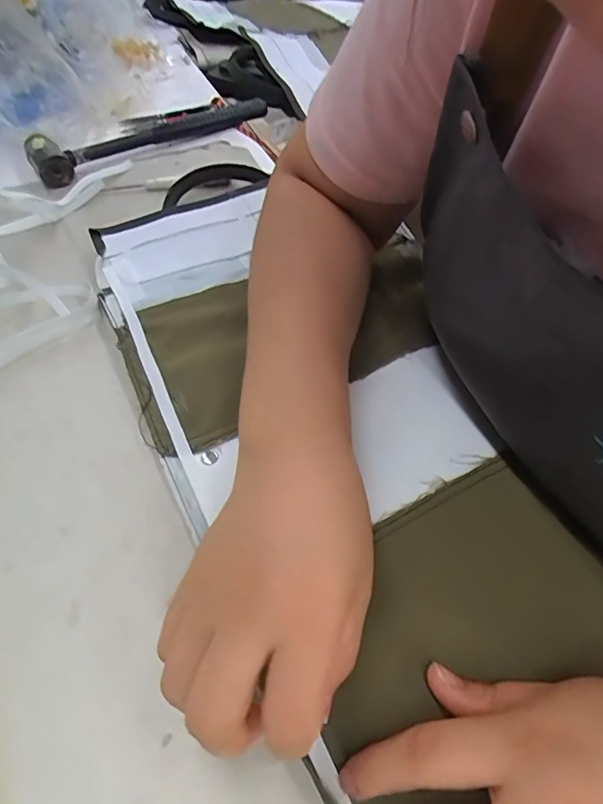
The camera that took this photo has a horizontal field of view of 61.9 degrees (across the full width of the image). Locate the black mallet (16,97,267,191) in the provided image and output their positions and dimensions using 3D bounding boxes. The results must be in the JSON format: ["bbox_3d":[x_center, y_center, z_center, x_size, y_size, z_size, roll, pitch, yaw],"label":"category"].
[{"bbox_3d":[-0.146,-0.272,0.501,0.242,0.032,0.044,-32,60,-20],"label":"black mallet"}]

